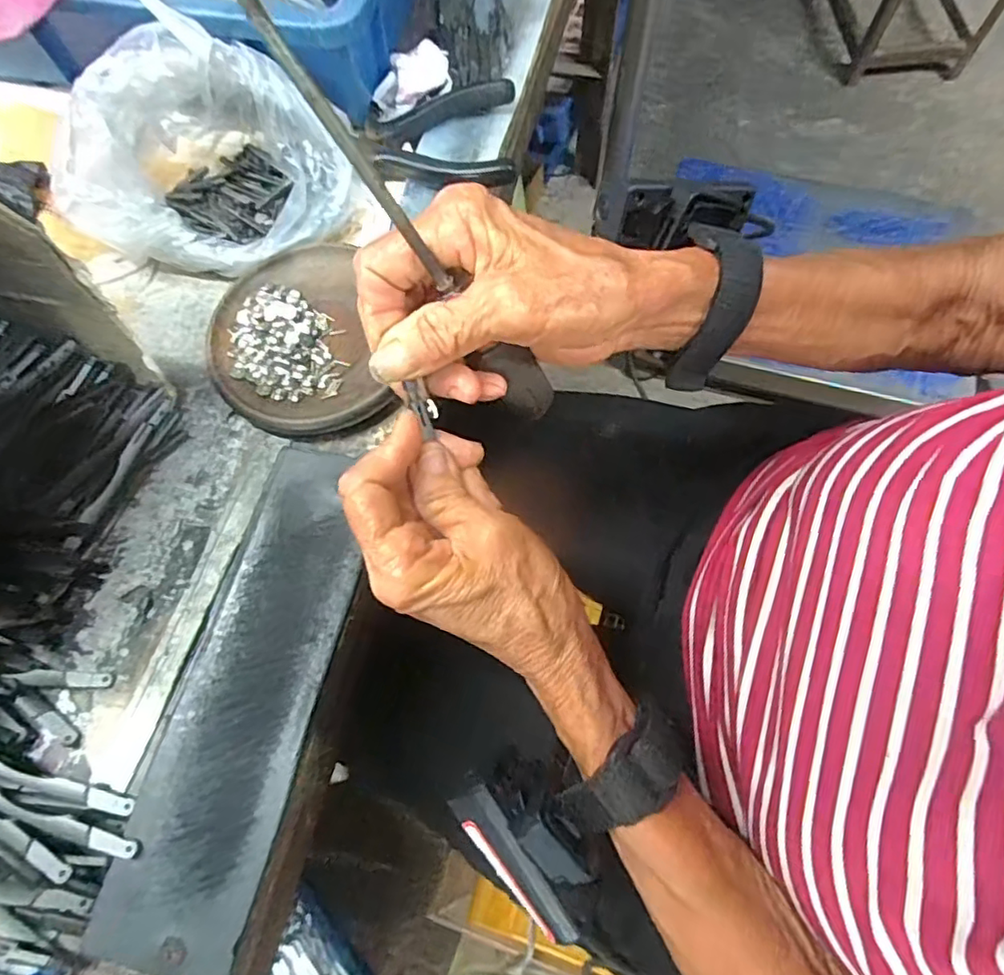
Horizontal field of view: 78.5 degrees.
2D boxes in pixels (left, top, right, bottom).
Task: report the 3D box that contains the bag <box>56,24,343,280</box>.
[{"bbox_3d":[-0.161,-0.185,0.338,0.143,0.076,0.108,-7,68,-1],"label":"bag"}]

